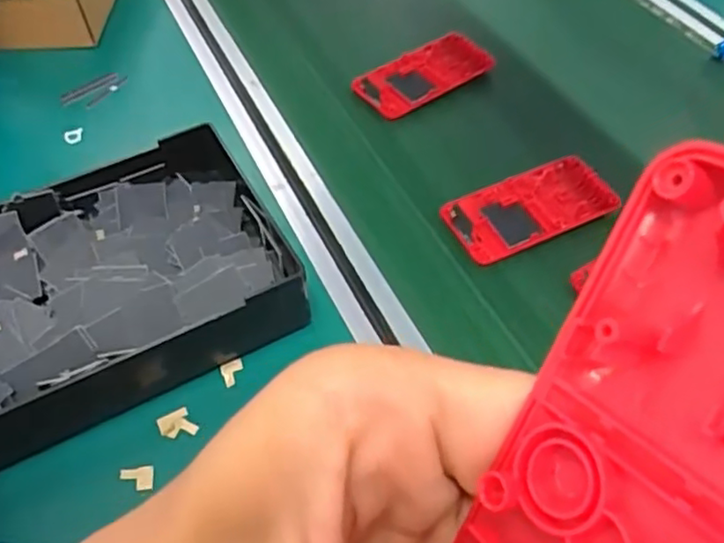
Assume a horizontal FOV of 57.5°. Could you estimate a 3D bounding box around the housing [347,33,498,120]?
[{"bbox_3d":[0.051,-0.176,0.596,0.118,0.019,0.068,-28,51,-14],"label":"housing"}]

